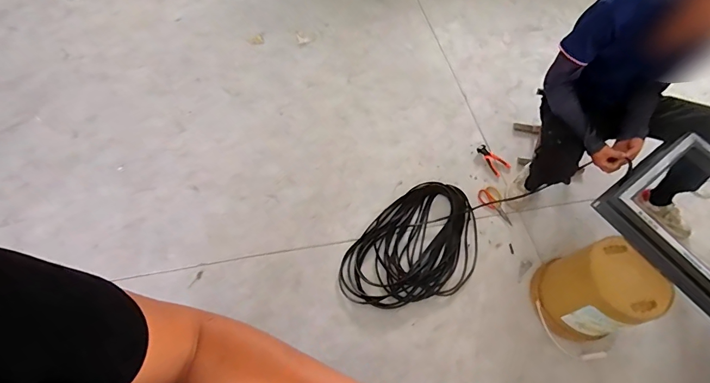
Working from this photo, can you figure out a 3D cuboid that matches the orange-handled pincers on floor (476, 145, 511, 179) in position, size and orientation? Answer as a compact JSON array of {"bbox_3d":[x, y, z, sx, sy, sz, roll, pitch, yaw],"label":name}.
[{"bbox_3d":[0.648,-0.150,1.809,0.092,0.018,0.170,-33,69,-21],"label":"orange-handled pincers on floor"}]

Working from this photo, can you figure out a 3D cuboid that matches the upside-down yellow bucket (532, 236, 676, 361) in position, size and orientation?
[{"bbox_3d":[0.822,0.360,1.346,0.270,0.365,0.284,2,61,-4],"label":"upside-down yellow bucket"}]

